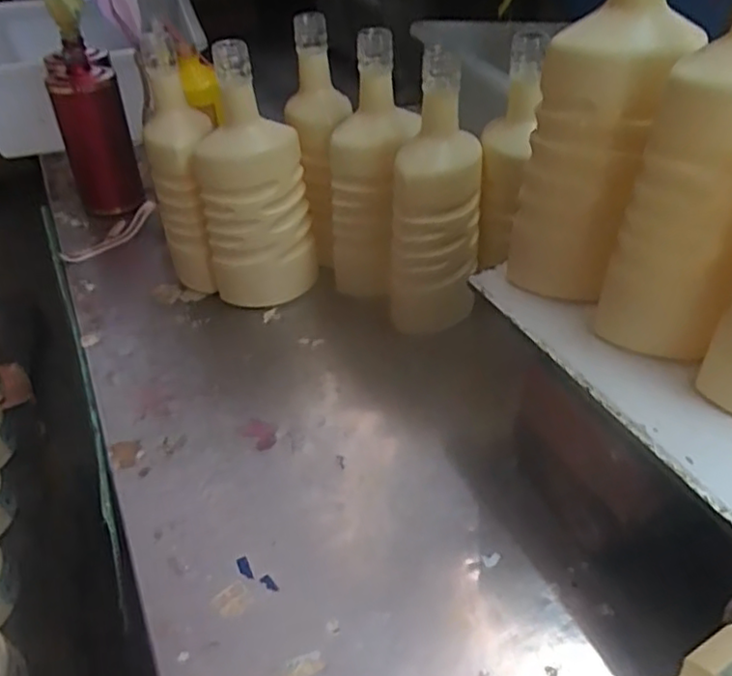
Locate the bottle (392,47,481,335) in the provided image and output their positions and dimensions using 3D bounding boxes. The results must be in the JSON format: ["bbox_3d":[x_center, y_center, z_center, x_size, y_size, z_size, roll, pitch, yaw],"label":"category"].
[{"bbox_3d":[0.066,-0.118,0.600,0.079,0.255,0.074,2,39,6],"label":"bottle"}]

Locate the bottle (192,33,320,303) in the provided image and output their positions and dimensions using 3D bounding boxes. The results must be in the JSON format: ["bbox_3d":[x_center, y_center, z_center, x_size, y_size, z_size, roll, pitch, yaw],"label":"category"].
[{"bbox_3d":[-0.114,-0.152,0.655,0.090,0.276,0.086,9,40,14],"label":"bottle"}]

